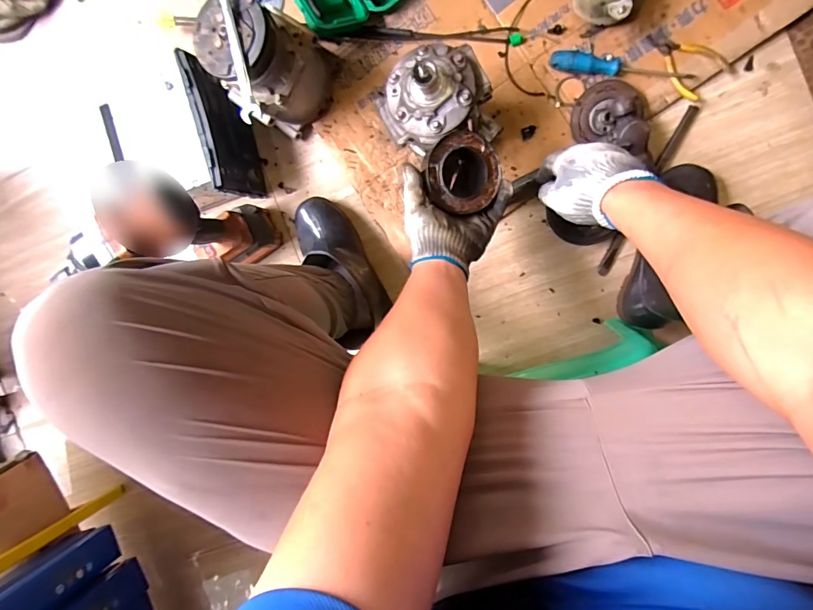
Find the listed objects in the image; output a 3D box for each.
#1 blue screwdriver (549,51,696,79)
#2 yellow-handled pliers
[{"bbox_3d":[0.315,-0.353,0.635,0.200,0.028,0.030,8,95,8],"label":"blue screwdriver"},{"bbox_3d":[0.404,-0.350,0.625,0.127,0.009,0.070,40,98,4],"label":"yellow-handled pliers"}]

